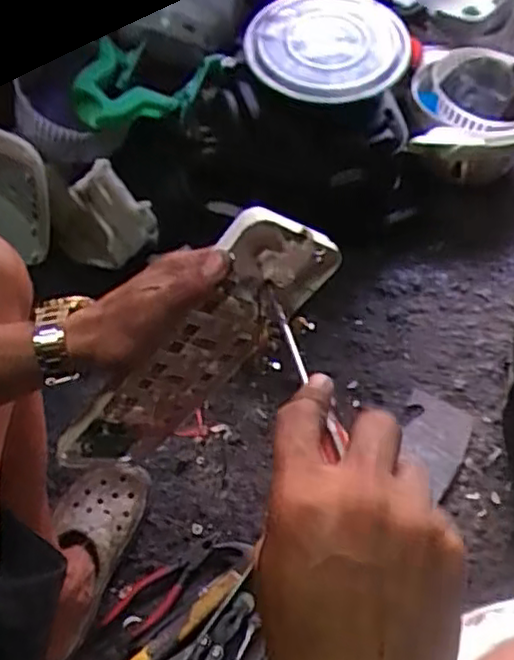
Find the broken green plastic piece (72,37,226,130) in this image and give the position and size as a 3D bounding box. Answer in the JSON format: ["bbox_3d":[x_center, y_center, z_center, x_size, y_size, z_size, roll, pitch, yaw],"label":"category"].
[{"bbox_3d":[-0.170,-0.389,1.091,0.245,0.110,0.094,-17,58,-12],"label":"broken green plastic piece"}]

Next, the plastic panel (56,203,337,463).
[{"bbox_3d":[-0.047,0.025,0.494,0.091,0.264,0.030,10,42,-46],"label":"plastic panel"}]

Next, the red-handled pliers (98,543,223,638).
[{"bbox_3d":[-0.121,0.316,0.857,0.058,0.020,0.156,37,63,22],"label":"red-handled pliers"}]

